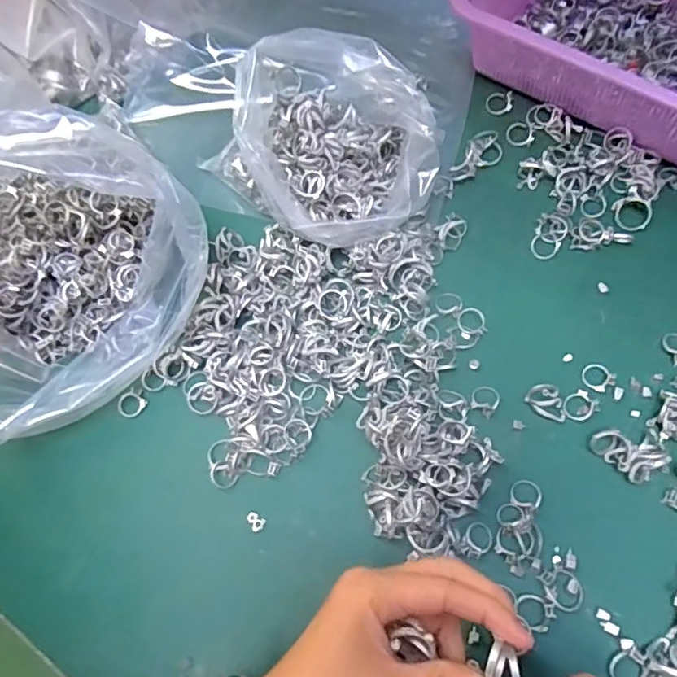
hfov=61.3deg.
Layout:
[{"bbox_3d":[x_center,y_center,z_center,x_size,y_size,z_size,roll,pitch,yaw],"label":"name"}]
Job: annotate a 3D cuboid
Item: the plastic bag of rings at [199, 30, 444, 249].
[{"bbox_3d":[0.003,-0.136,0.427,0.141,0.108,0.127,16,68,10],"label":"plastic bag of rings"}]

